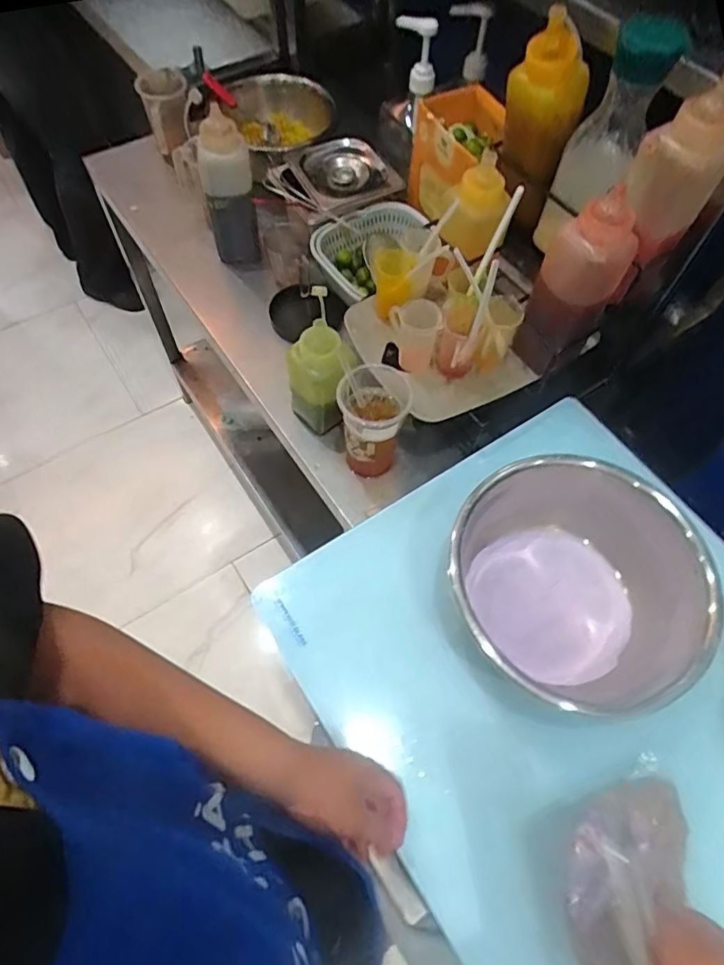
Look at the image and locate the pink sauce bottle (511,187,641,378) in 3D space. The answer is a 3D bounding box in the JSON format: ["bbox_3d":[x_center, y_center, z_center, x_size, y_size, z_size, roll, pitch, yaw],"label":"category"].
[{"bbox_3d":[0.258,-0.229,0.682,0.082,0.226,0.090,-18,64,-11],"label":"pink sauce bottle"}]

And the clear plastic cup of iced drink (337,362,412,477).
[{"bbox_3d":[0.013,-0.085,0.748,0.088,0.140,0.114,-3,62,-4],"label":"clear plastic cup of iced drink"}]

